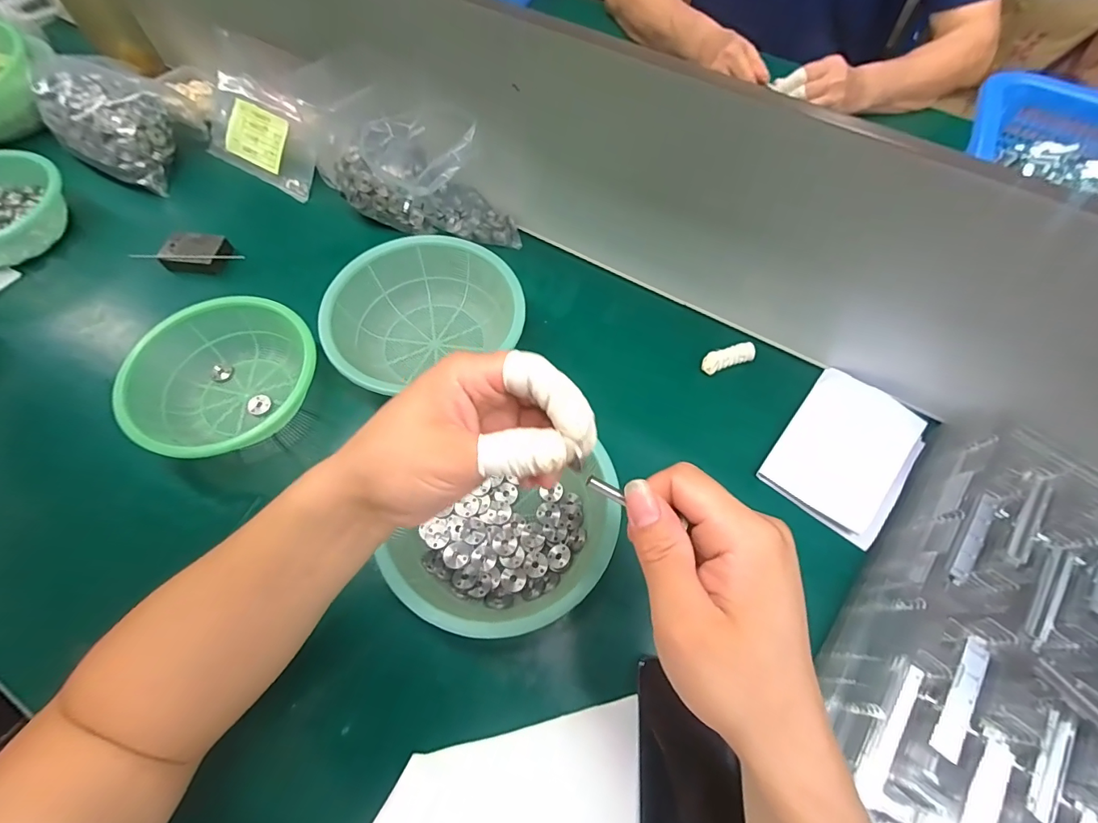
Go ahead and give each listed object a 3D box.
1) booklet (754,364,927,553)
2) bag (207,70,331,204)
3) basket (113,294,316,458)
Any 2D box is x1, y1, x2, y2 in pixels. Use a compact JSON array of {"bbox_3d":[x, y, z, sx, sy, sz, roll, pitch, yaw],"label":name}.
[{"bbox_3d":[0.285,0.036,0.444,0.107,0.020,0.156,34,66,23],"label":"booklet"},{"bbox_3d":[-0.371,-0.359,0.611,0.190,0.088,0.085,28,65,15],"label":"bag"},{"bbox_3d":[-0.298,-0.030,0.437,0.158,0.078,0.157,35,67,19],"label":"basket"}]

